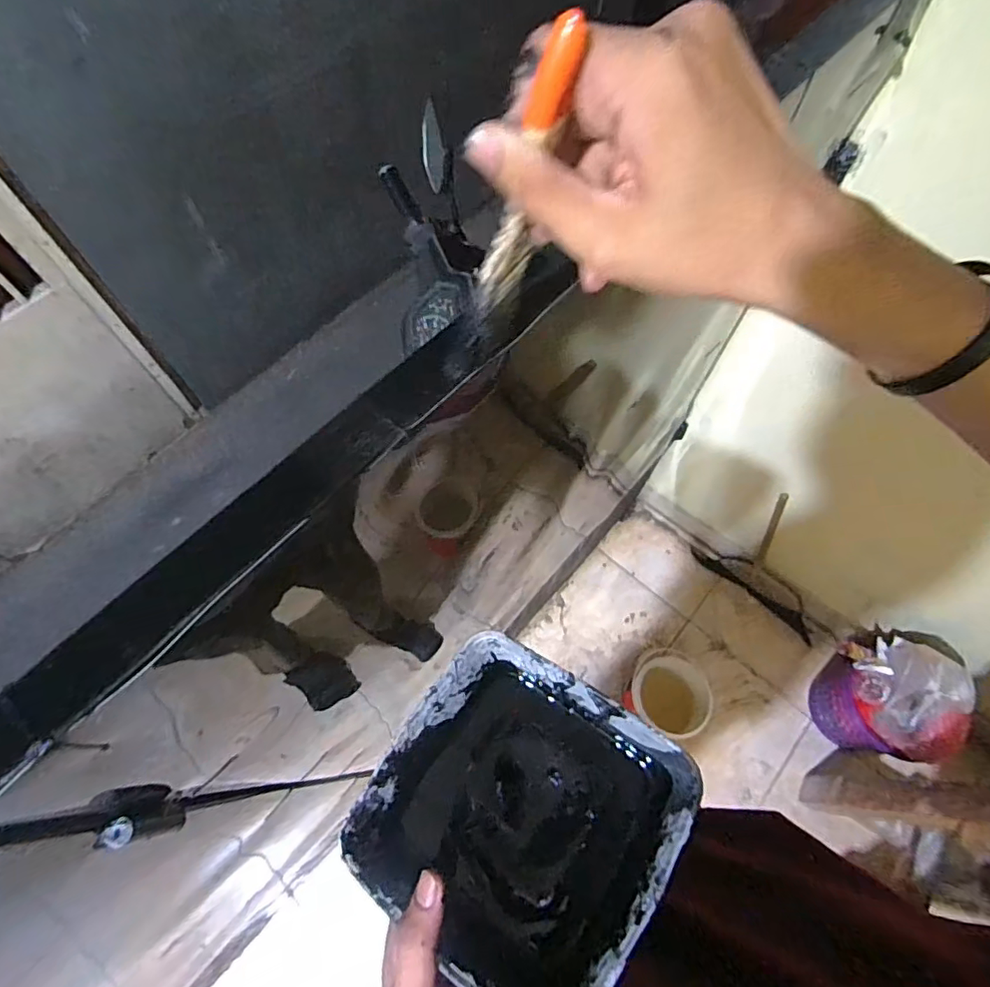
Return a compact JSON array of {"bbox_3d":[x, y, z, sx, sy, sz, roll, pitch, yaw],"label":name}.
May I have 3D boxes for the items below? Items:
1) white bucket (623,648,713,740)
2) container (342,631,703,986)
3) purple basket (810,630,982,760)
[{"bbox_3d":[0.448,0.508,1.438,0.188,0.212,0.209,40,70,16],"label":"white bucket"},{"bbox_3d":[0.012,0.190,0.335,0.157,0.090,0.155,32,69,14],"label":"container"},{"bbox_3d":[0.933,0.481,1.346,0.260,0.418,0.274,-21,67,-10],"label":"purple basket"}]

